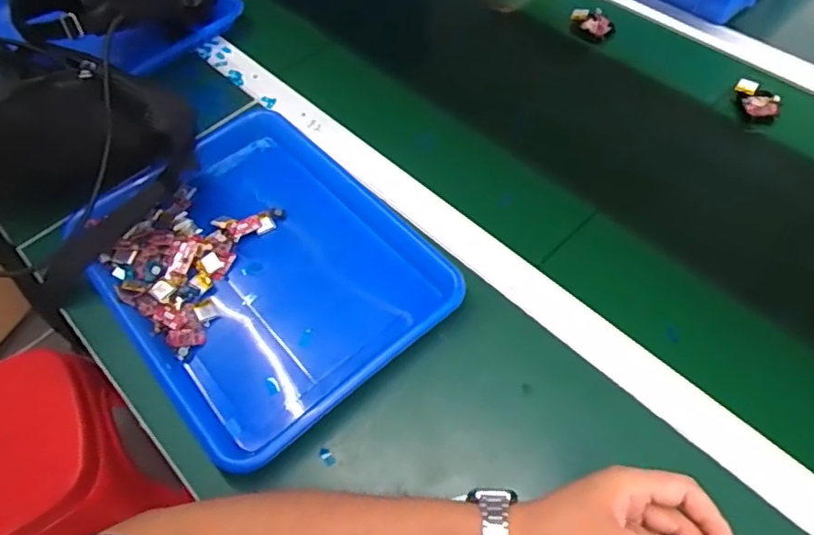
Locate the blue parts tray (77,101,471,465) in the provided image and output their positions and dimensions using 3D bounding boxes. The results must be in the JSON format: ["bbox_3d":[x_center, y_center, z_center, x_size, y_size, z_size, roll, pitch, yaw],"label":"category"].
[{"bbox_3d":[-0.138,-0.003,0.565,0.264,0.038,0.328,-39,62,-20],"label":"blue parts tray"}]

